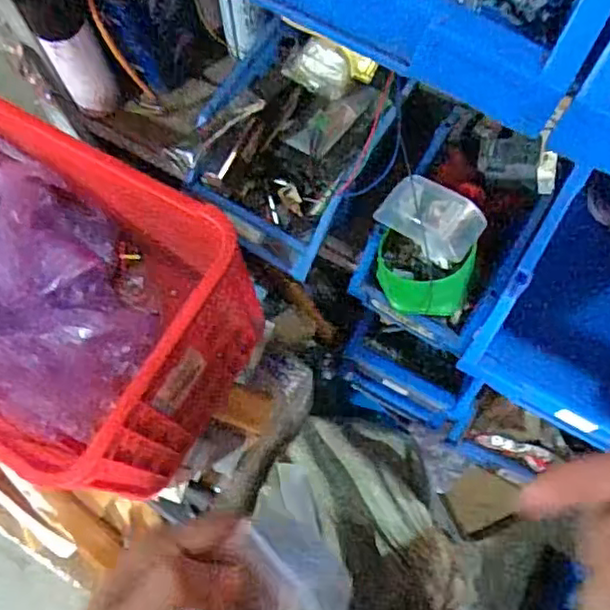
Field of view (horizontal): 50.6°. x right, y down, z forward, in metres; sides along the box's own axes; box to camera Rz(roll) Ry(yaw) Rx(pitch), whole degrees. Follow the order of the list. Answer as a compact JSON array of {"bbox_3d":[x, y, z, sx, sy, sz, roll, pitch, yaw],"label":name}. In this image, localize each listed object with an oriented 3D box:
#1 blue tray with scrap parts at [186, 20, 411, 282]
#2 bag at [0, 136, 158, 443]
[{"bbox_3d":[-0.019,-0.191,0.795,0.202,0.101,0.247,29,76,8],"label":"blue tray with scrap parts"},{"bbox_3d":[-0.399,-0.044,0.878,0.392,0.213,0.305,30,76,8],"label":"bag"}]

